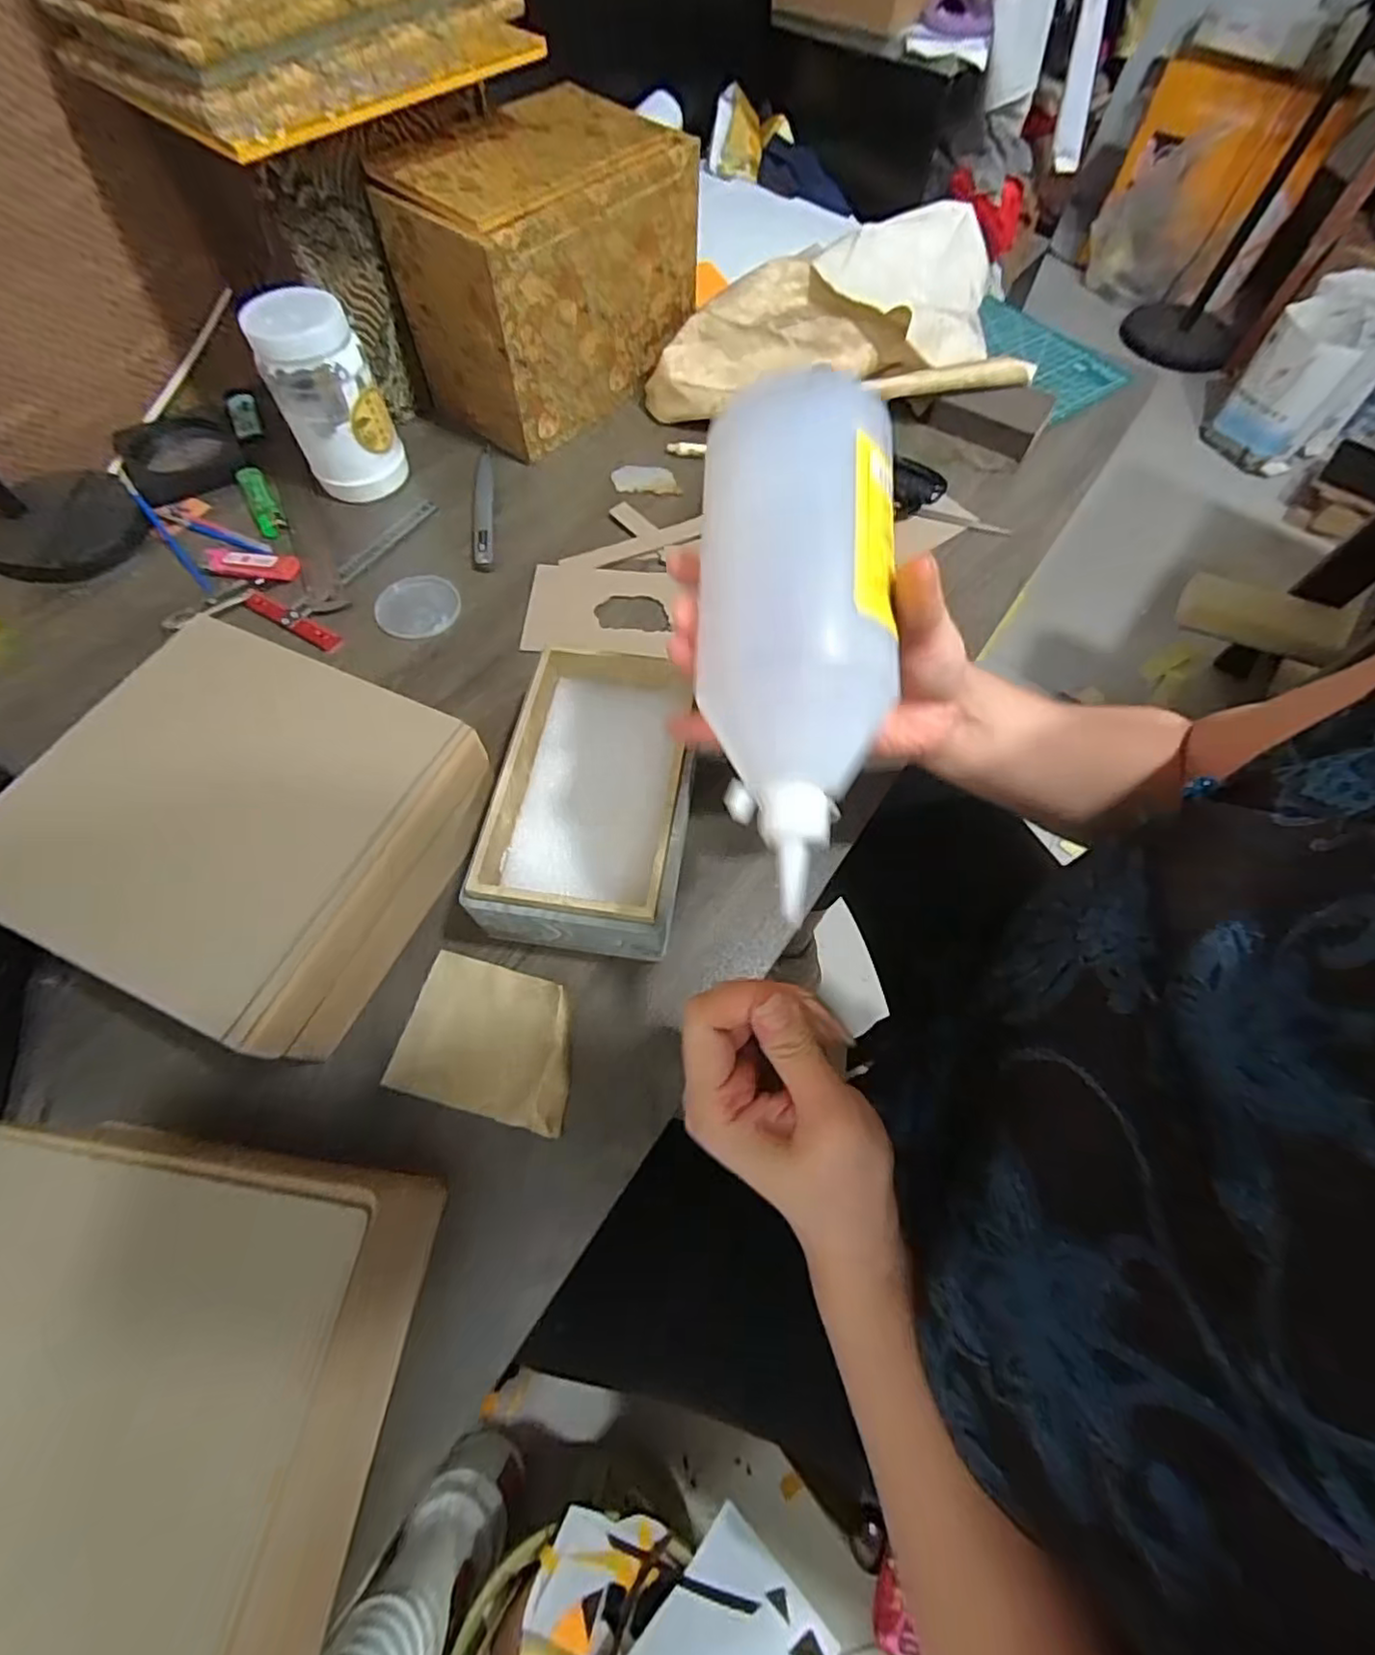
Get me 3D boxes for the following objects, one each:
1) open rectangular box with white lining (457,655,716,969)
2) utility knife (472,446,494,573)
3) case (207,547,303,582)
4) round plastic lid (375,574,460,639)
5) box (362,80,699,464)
[{"bbox_3d":[-0.055,-0.016,0.393,0.107,0.068,0.189,8,64,1],"label":"open rectangular box with white lining"},{"bbox_3d":[-0.177,-0.282,0.551,0.019,0.009,0.154,-5,64,-5],"label":"utility knife"},{"bbox_3d":[-0.352,-0.213,0.512,0.075,0.009,0.024,4,64,0],"label":"case"},{"bbox_3d":[-0.213,-0.177,0.502,0.060,0.010,0.062,1,64,-2],"label":"round plastic lid"},{"bbox_3d":[-0.115,-0.486,0.562,0.130,0.175,0.243,41,69,16],"label":"box"}]

